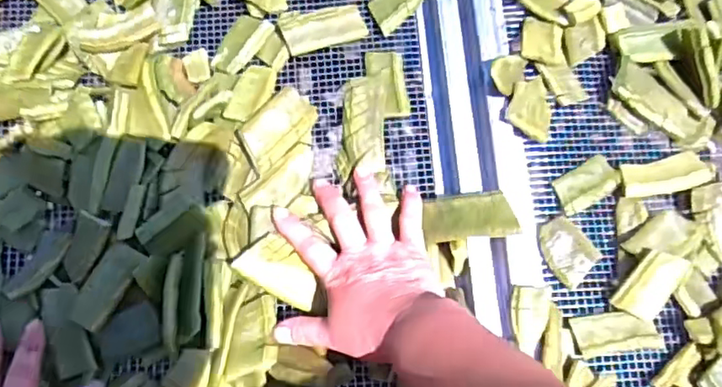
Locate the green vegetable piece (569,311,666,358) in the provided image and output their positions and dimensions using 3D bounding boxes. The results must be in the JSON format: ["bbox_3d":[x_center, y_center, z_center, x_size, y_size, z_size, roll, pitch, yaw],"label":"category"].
[{"bbox_3d":[0.191,0.103,0.445,0.067,0.010,0.030,-6,77,-3],"label":"green vegetable piece"}]

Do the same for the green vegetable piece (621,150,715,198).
[{"bbox_3d":[0.241,-0.014,0.477,0.068,0.016,0.029,-11,77,-4],"label":"green vegetable piece"}]

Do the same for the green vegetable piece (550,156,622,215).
[{"bbox_3d":[0.178,-0.008,0.478,0.053,0.008,0.029,-32,80,-8],"label":"green vegetable piece"}]

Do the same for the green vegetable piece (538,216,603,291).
[{"bbox_3d":[0.157,0.042,0.457,0.036,0.009,0.049,-39,81,-9],"label":"green vegetable piece"}]

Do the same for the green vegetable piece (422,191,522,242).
[{"bbox_3d":[0.081,0.016,0.441,0.066,0.009,0.035,-7,71,26],"label":"green vegetable piece"}]

